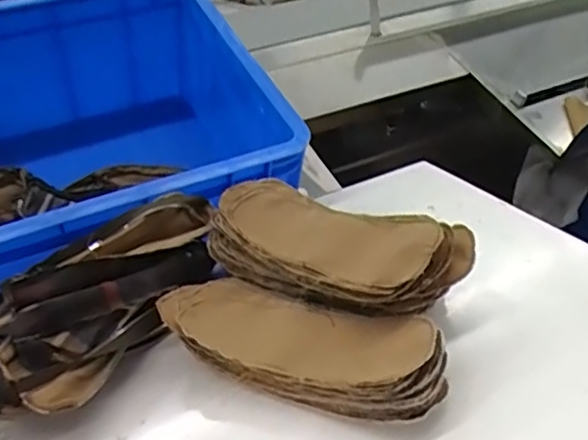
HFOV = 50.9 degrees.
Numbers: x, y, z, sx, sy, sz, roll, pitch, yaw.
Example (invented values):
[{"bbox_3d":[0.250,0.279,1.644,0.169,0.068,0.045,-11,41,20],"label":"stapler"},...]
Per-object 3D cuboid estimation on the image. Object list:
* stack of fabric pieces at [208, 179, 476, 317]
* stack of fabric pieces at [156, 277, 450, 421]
[{"bbox_3d":[0.032,0.023,0.511,0.209,0.057,0.099,12,34,32],"label":"stack of fabric pieces"},{"bbox_3d":[0.006,0.090,0.453,0.208,0.044,0.083,9,33,27],"label":"stack of fabric pieces"}]

